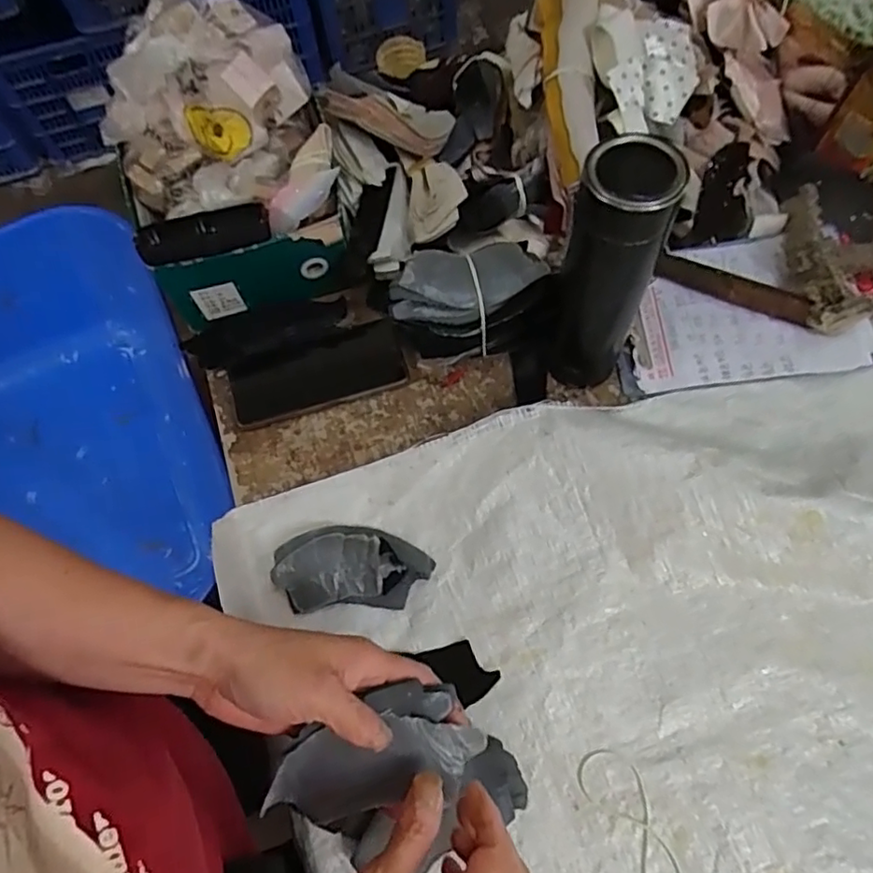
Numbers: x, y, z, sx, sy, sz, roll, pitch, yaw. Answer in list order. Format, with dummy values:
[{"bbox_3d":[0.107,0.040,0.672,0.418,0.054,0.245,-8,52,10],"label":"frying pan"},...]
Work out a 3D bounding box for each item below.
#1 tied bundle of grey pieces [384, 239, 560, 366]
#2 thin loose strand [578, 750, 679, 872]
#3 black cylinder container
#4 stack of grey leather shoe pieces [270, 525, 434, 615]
[{"bbox_3d":[0.028,-0.112,0.538,0.129,0.108,0.065,-9,65,0],"label":"tied bundle of grey pieces"},{"bbox_3d":[0.133,0.269,0.417,0.040,0.004,0.099,-20,66,-6],"label":"thin loose strand"},{"bbox_3d":[0.127,-0.117,0.467,0.065,0.219,0.061,19,68,12],"label":"black cylinder container"},{"bbox_3d":[-0.068,0.101,0.483,0.122,0.032,0.068,-5,65,1],"label":"stack of grey leather shoe pieces"}]

